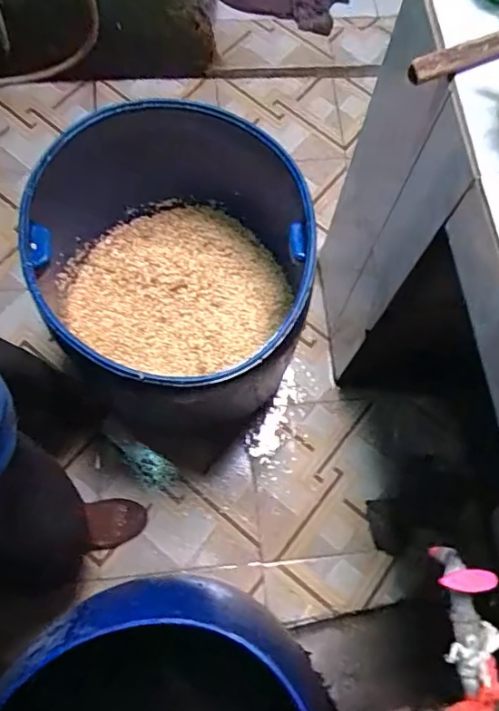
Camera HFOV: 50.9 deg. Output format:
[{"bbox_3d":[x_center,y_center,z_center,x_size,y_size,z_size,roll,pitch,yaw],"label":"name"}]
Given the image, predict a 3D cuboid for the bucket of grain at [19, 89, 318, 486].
[{"bbox_3d":[-0.195,-0.130,1.228,0.608,0.643,0.627,0,68,0],"label":"bucket of grain"}]

